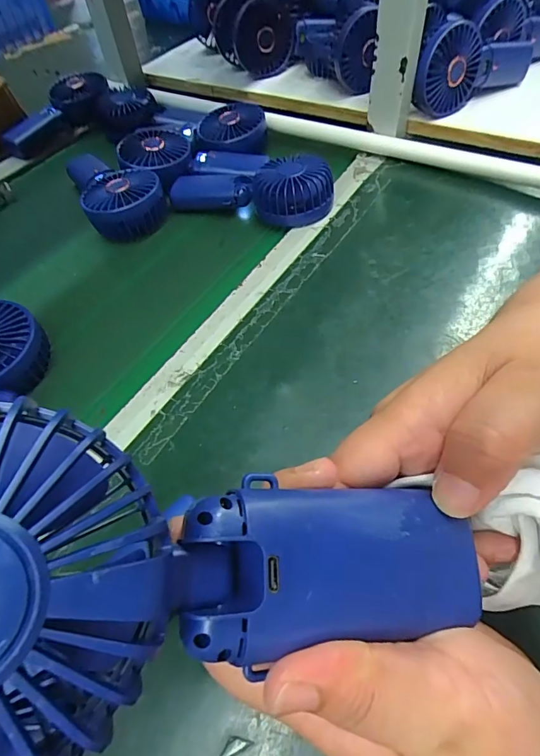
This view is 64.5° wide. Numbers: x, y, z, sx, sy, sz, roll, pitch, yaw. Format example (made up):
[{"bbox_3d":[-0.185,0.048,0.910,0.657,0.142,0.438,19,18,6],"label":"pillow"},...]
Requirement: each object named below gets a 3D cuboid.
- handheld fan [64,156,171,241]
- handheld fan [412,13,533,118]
[{"bbox_3d":[-0.187,-0.232,0.510,0.085,0.044,0.186,-27,57,-13],"label":"handheld fan"},{"bbox_3d":[0.255,-0.404,0.541,0.199,0.095,0.061,-30,58,-16],"label":"handheld fan"}]

